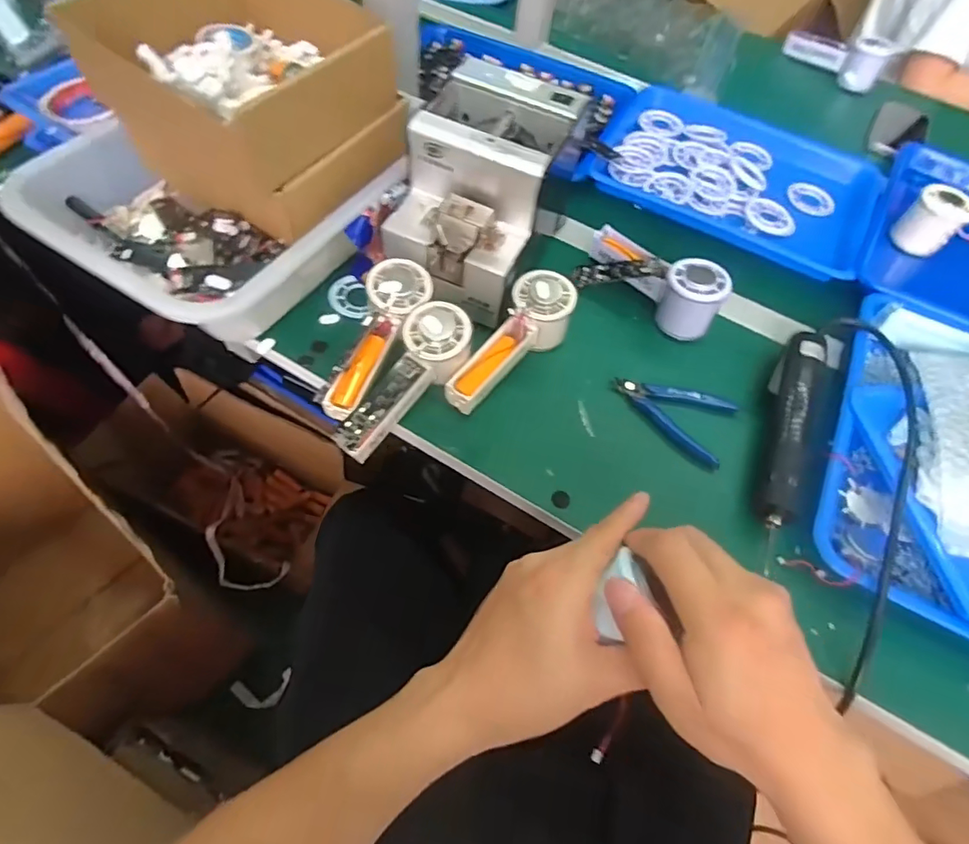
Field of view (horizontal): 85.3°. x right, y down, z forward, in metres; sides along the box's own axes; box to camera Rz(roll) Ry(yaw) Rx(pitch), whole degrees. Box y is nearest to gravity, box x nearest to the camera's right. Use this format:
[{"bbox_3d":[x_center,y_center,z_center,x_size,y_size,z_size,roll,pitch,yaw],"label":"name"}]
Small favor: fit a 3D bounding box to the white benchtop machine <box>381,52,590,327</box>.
[{"bbox_3d":[-0.002,-0.217,0.500,0.129,0.136,0.181,23,59,10],"label":"white benchtop machine"}]

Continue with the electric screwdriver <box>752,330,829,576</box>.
[{"bbox_3d":[0.270,0.009,0.467,0.038,0.031,0.234,22,59,9],"label":"electric screwdriver"}]

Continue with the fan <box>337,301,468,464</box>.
[{"bbox_3d":[-0.065,-0.033,0.453,0.056,0.046,0.153,34,81,16],"label":"fan"}]

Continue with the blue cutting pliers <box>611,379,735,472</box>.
[{"bbox_3d":[0.175,-0.011,0.493,0.111,0.015,0.068,28,60,13],"label":"blue cutting pliers"}]

